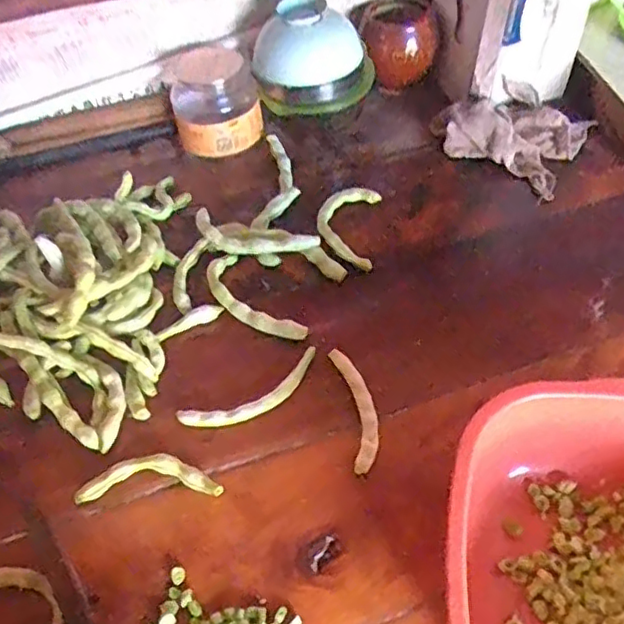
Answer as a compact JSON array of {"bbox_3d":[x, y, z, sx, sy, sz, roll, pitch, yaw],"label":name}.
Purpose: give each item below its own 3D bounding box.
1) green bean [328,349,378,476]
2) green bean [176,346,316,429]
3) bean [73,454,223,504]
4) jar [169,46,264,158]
[{"bbox_3d":[0.041,0.085,0.577,0.028,0.008,0.118,-9,58,-5],"label":"green bean"},{"bbox_3d":[-0.053,0.076,0.586,0.135,0.015,0.034,-24,60,-13],"label":"green bean"},{"bbox_3d":[-0.137,0.141,0.550,0.120,0.012,0.038,-3,57,-1],"label":"bean"},{"bbox_3d":[-0.113,-0.246,0.760,0.100,0.100,0.086,-13,58,-7],"label":"jar"}]

